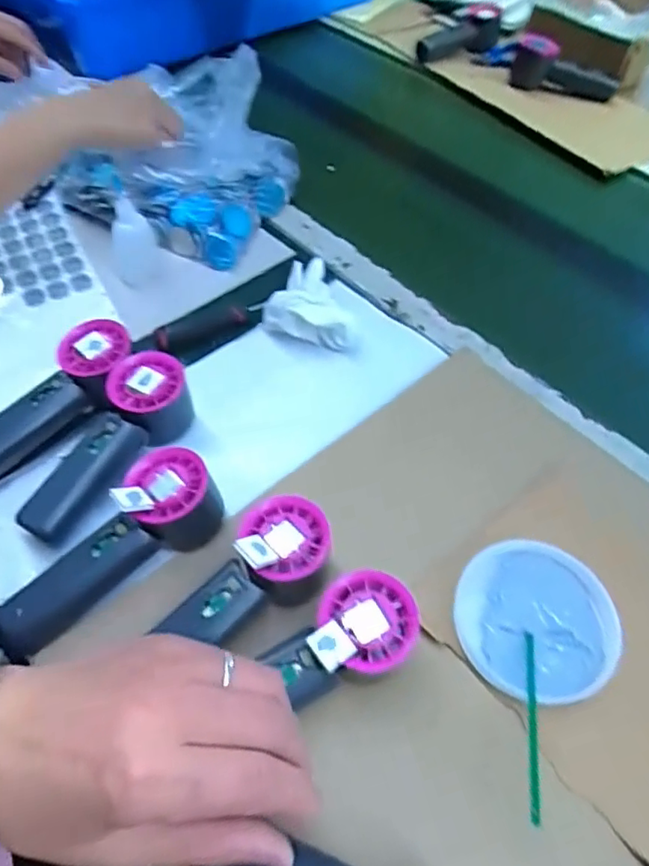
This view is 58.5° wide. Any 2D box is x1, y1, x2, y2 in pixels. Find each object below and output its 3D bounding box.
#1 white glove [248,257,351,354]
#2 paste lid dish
[{"bbox_3d":[-0.022,-0.118,0.535,0.076,0.049,0.112,-13,54,-12],"label":"white glove"},{"bbox_3d":[0.138,0.122,0.378,0.100,0.021,0.097,1,52,-1],"label":"paste lid dish"}]

